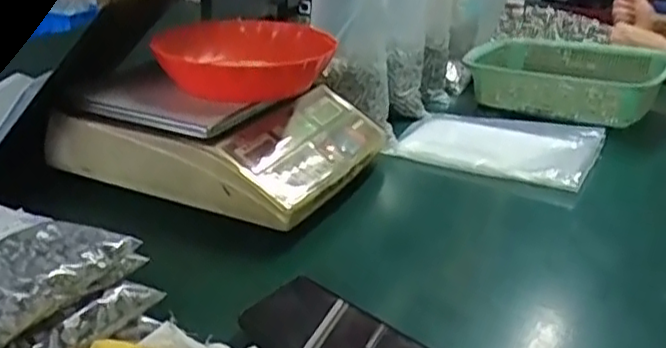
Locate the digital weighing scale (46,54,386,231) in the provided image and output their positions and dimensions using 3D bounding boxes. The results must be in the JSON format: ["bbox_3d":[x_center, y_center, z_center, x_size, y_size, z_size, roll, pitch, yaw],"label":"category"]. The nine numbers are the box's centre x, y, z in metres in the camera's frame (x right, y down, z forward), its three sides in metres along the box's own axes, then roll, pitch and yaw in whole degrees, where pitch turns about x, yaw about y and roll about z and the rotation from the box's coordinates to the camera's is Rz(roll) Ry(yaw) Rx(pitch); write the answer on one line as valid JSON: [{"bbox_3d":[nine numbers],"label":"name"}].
[{"bbox_3d":[-0.123,-0.049,0.816,0.304,0.117,0.304,13,26,22],"label":"digital weighing scale"}]

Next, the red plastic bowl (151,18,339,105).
[{"bbox_3d":[-0.098,-0.131,0.783,0.186,0.055,0.195,3,24,2],"label":"red plastic bowl"}]

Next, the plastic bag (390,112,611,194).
[{"bbox_3d":[0.214,-0.039,0.912,0.263,0.039,0.188,14,27,23],"label":"plastic bag"}]

